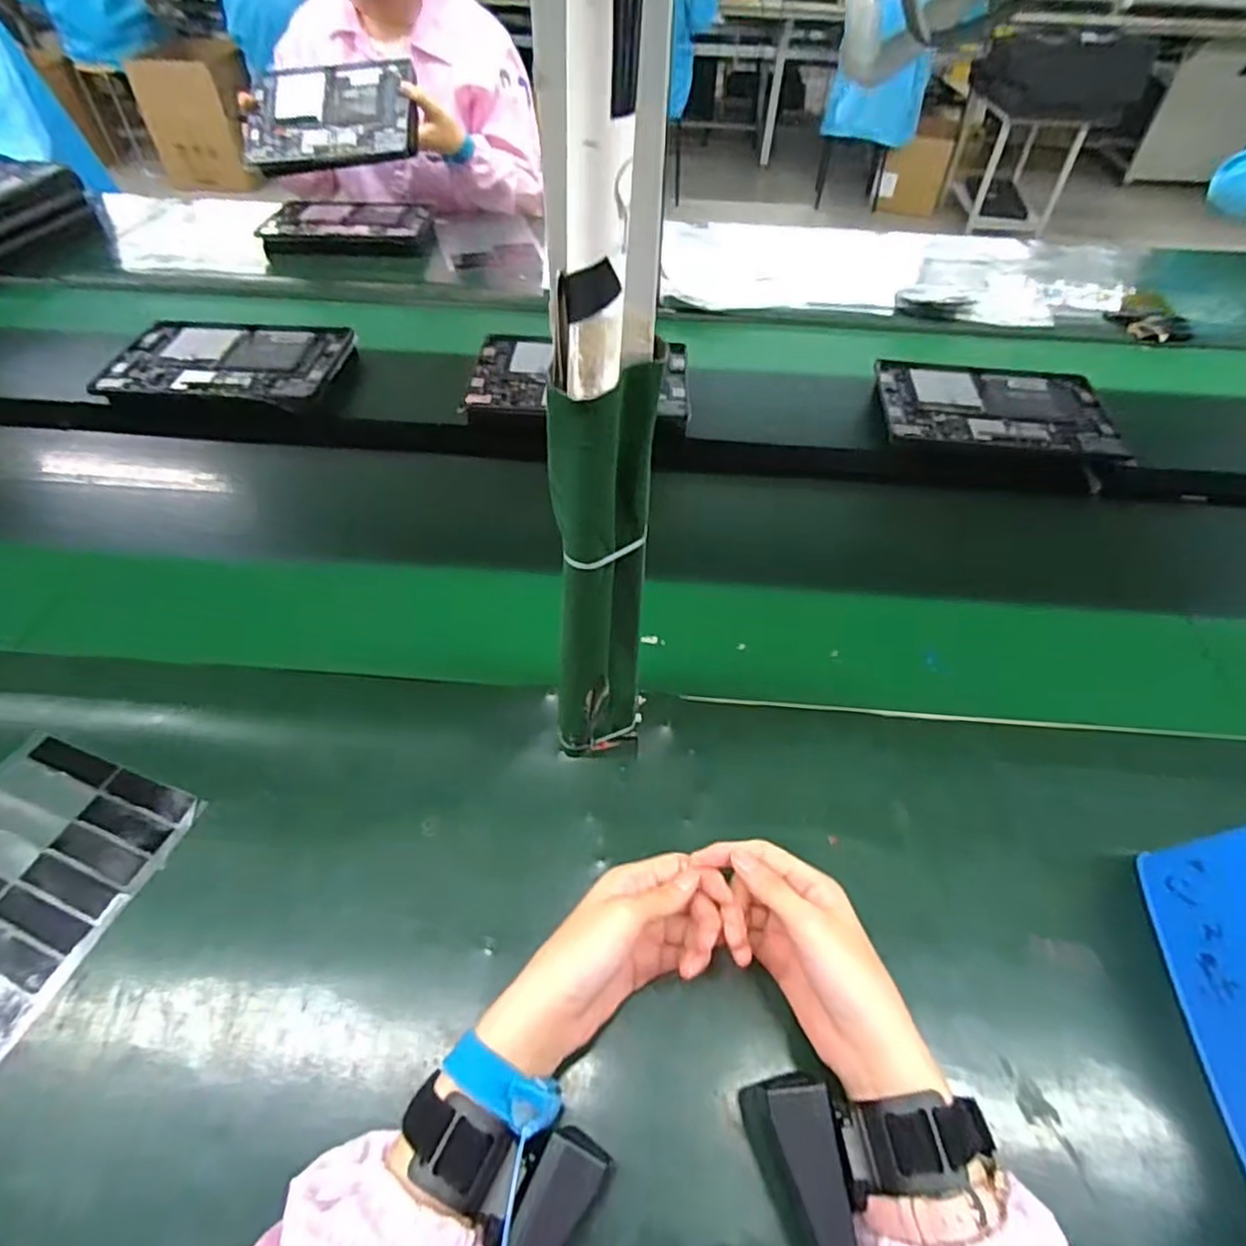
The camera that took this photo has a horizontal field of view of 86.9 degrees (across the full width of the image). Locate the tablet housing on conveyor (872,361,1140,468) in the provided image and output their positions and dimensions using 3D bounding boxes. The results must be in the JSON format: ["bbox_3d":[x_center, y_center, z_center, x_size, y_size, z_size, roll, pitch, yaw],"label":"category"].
[{"bbox_3d":[0.424,-0.251,0.750,0.251,0.015,0.168,7,50,4],"label":"tablet housing on conveyor"}]

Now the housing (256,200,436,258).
[{"bbox_3d":[-0.432,-0.636,1.050,0.253,0.041,0.132,-2,50,-3],"label":"housing"}]

